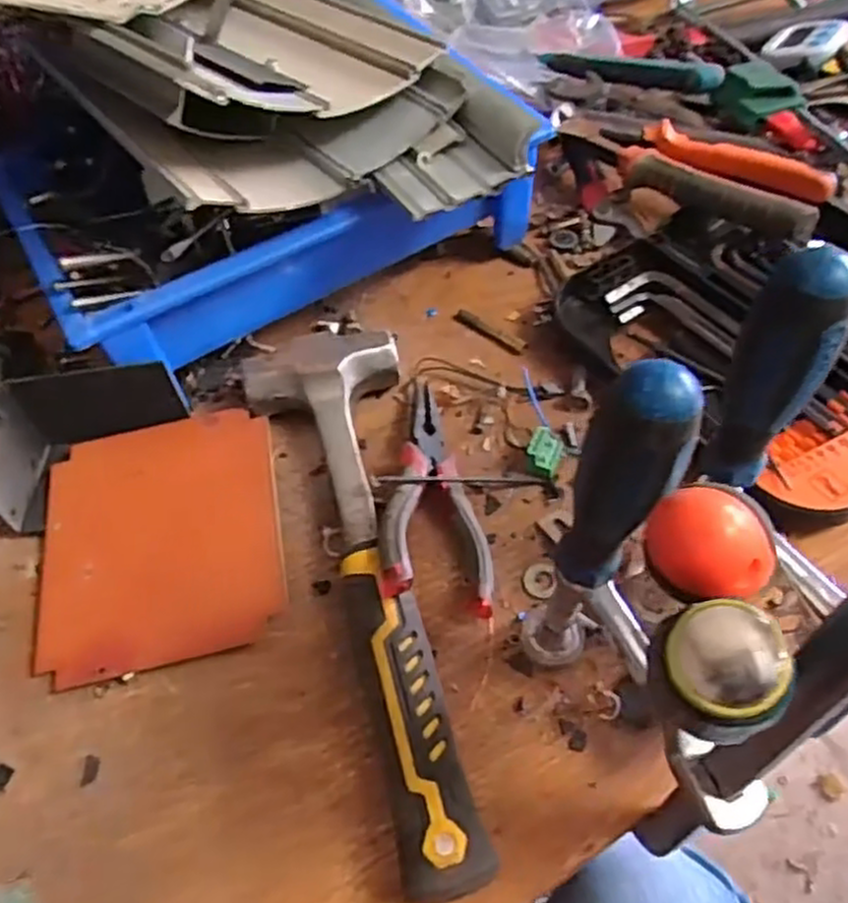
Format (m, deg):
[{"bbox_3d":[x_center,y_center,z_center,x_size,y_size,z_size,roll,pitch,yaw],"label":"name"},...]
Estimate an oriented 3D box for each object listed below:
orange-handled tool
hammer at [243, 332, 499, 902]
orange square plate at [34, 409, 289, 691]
[{"bbox_3d":[0.178,-0.189,0.521,0.184,0.031,0.057,29,59,25],"label":"orange-handled tool"},{"bbox_3d":[-0.029,0.059,0.376,0.081,0.027,0.286,-13,57,-5],"label":"hammer"},{"bbox_3d":[-0.140,0.044,0.408,0.125,0.008,0.141,-11,51,-4],"label":"orange square plate"}]

